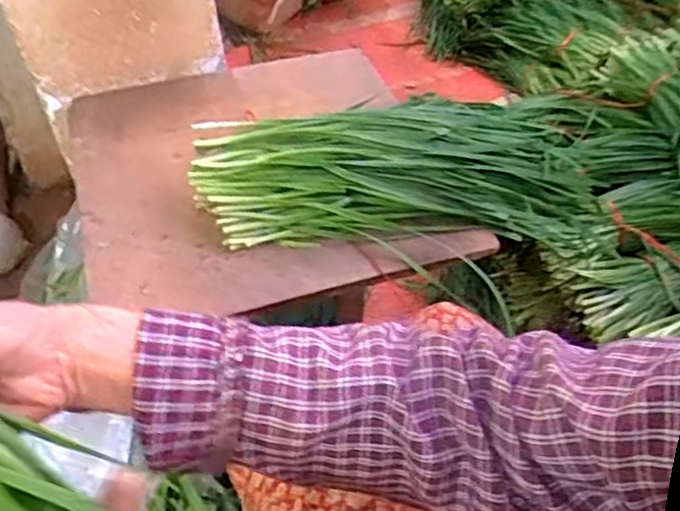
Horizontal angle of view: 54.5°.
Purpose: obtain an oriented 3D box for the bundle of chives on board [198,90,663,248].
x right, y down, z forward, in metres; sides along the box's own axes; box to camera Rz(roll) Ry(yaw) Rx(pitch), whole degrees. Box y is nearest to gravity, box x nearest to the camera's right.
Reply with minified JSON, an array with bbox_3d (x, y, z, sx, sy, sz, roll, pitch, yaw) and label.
[{"bbox_3d":[0.112,-0.114,0.756,0.535,0.108,0.197,-5,46,-4],"label":"bundle of chives on board"}]

